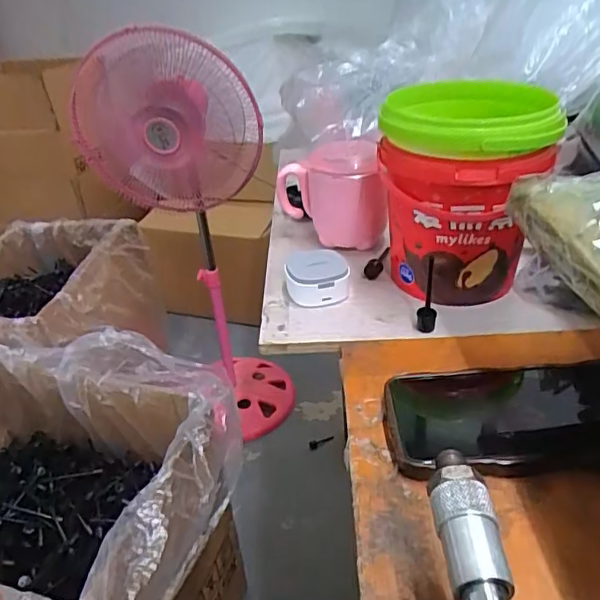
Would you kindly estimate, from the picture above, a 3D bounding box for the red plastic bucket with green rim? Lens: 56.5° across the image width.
[{"bbox_3d":[0.130,-0.087,0.462,0.122,0.153,0.117,-2,36,2],"label":"red plastic bucket with green rim"}]

